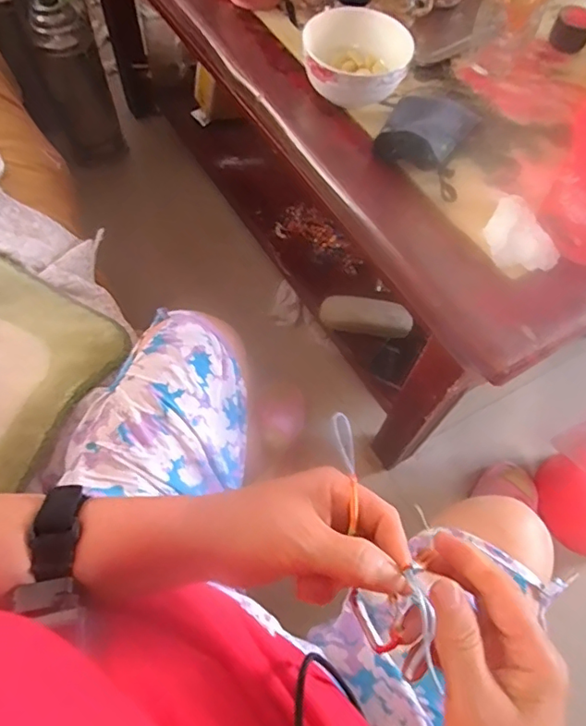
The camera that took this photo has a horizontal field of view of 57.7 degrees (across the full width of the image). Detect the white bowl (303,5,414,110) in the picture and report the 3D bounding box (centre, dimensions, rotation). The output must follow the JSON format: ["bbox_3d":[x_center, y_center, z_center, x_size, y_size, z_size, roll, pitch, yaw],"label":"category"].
[{"bbox_3d":[0.075,-0.371,0.654,0.124,0.056,0.124,1,63,-2],"label":"white bowl"}]

